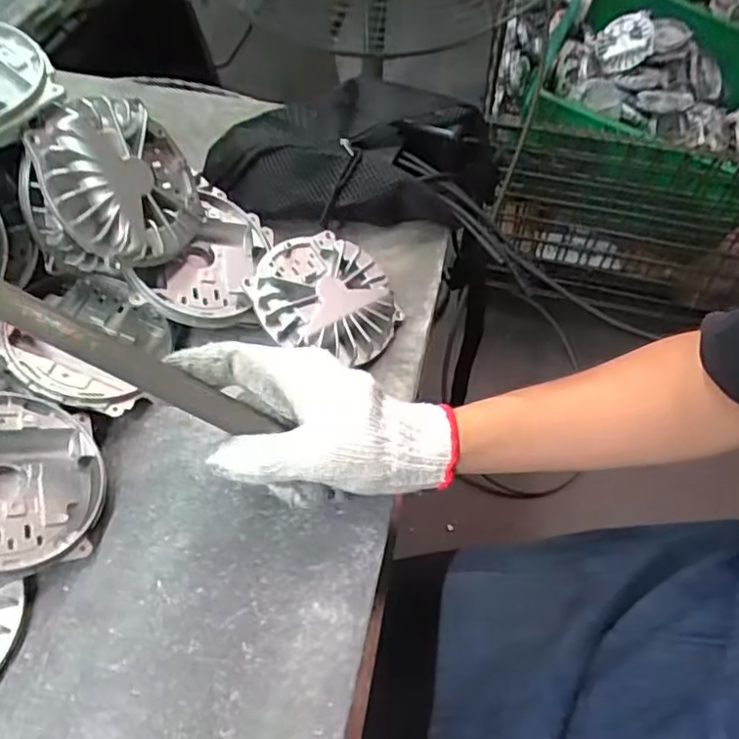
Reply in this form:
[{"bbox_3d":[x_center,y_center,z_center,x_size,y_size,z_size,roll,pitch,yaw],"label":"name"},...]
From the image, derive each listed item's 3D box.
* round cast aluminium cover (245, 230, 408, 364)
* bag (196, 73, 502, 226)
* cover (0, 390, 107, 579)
[{"bbox_3d":[-0.033,-0.052,0.465,0.102,0.028,0.106,9,58,-15],"label":"round cast aluminium cover"},{"bbox_3d":[-0.014,-0.197,0.555,0.245,0.066,0.134,0,56,-2],"label":"bag"},{"bbox_3d":[-0.214,0.067,0.365,0.107,0.017,0.106,24,48,-30],"label":"cover"}]

